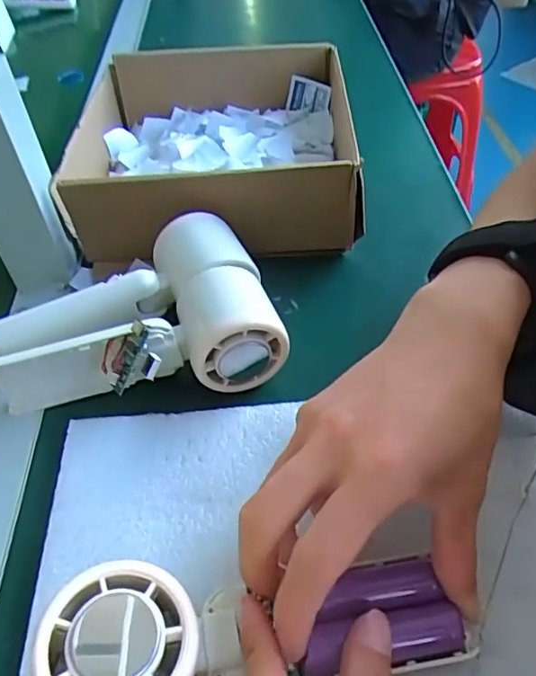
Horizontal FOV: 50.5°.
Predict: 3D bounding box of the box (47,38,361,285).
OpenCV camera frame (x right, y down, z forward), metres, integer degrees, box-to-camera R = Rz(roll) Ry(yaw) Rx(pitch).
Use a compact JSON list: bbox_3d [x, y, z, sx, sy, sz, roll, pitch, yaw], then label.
[{"bbox_3d":[-0.042,-0.157,0.468,0.208,0.077,0.222,-4,47,1],"label":"box"}]

